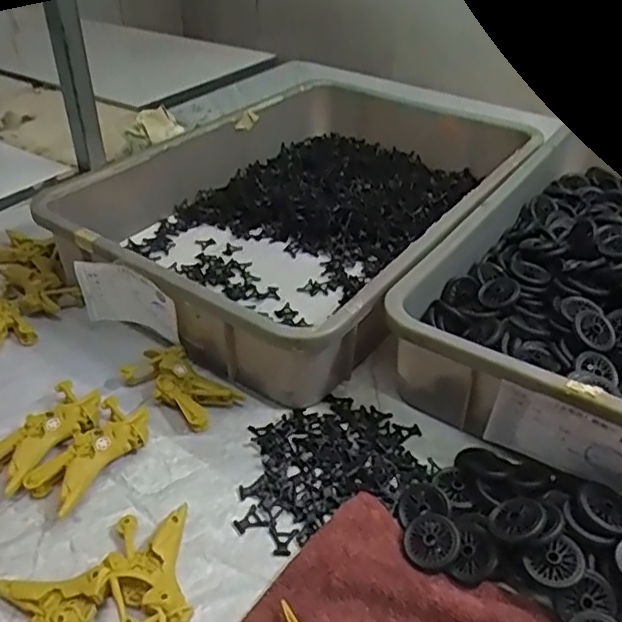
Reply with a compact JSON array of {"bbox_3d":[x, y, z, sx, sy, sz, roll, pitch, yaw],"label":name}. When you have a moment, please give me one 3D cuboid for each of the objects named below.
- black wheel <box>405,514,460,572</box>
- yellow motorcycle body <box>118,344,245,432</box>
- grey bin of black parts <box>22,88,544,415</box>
[{"bbox_3d":[0.082,0.156,0.427,0.037,0.006,0.037,-10,46,10],"label":"black wheel"},{"bbox_3d":[-0.112,0.062,0.547,0.096,0.024,0.051,28,47,30],"label":"yellow motorcycle body"},{"bbox_3d":[0.013,-0.136,0.735,0.357,0.097,0.538,24,45,27],"label":"grey bin of black parts"}]

